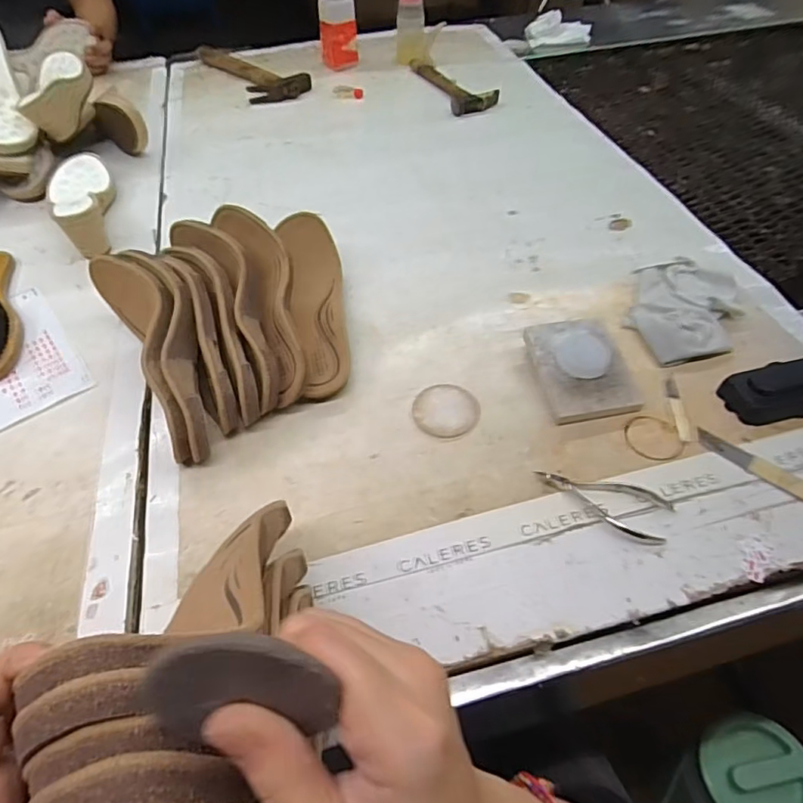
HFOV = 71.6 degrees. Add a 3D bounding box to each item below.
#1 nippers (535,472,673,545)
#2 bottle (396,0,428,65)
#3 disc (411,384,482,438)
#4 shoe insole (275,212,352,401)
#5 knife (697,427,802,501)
[{"bbox_3d":[0.152,0.075,0.426,0.098,0.009,0.044,15,51,15],"label":"nippers"},{"bbox_3d":[0.018,-0.682,0.989,0.054,0.132,0.048,-3,49,-1],"label":"bottle"},{"bbox_3d":[0.041,0.007,0.500,0.057,0.004,0.058,-1,49,1],"label":"disc"},{"bbox_3d":[-0.085,-0.100,0.560,0.058,0.043,0.218,-9,61,-5],"label":"shoe insole"},{"bbox_3d":[0.291,0.053,0.450,0.105,0.008,0.020,34,58,28],"label":"knife"}]

